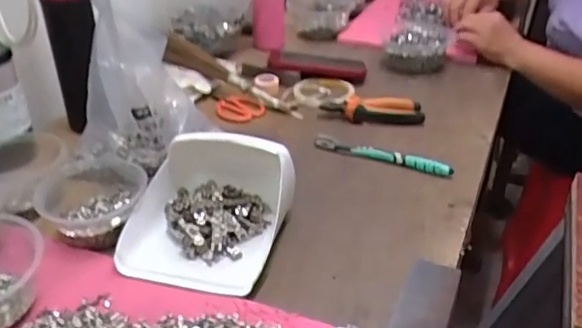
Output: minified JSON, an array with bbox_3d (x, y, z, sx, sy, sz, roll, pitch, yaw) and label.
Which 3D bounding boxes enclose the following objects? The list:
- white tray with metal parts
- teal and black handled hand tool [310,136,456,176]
[{"bbox_3d":[-0.086,0.037,0.596,0.157,0.082,0.169,6,32,11],"label":"white tray with metal parts"},{"bbox_3d":[0.121,-0.011,0.769,0.187,0.024,0.013,11,33,19],"label":"teal and black handled hand tool"}]

